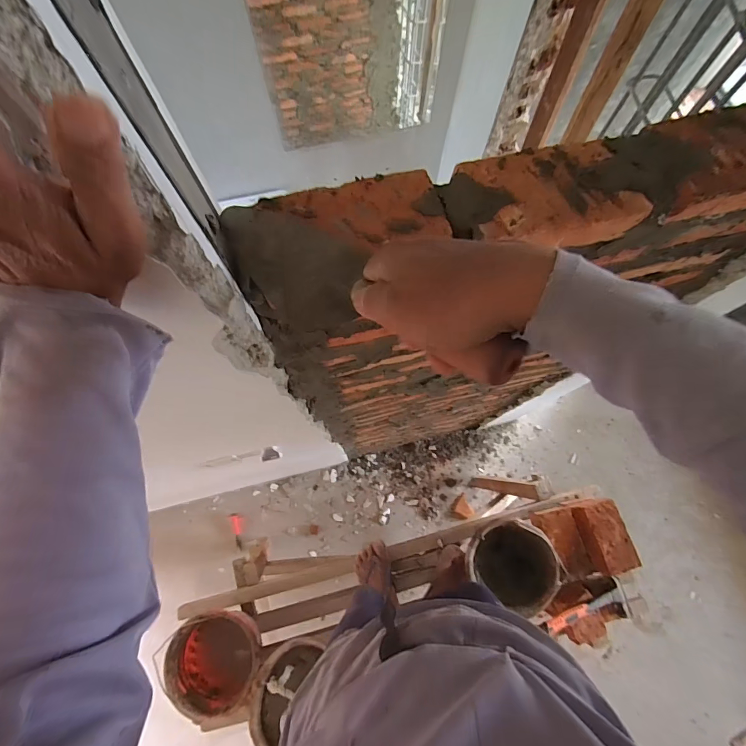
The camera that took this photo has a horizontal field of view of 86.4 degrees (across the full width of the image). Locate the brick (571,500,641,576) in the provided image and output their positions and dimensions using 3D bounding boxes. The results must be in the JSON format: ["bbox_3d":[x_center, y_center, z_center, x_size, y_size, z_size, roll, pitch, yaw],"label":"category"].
[{"bbox_3d":[0.652,0.456,1.117,0.110,0.060,0.190,-15,74,-4],"label":"brick"}]

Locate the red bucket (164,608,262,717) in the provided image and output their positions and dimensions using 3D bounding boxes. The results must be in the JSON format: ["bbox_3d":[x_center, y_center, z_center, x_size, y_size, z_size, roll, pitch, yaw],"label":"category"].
[{"bbox_3d":[-0.417,0.774,1.107,0.243,0.201,0.227,0,73,0],"label":"red bucket"}]

